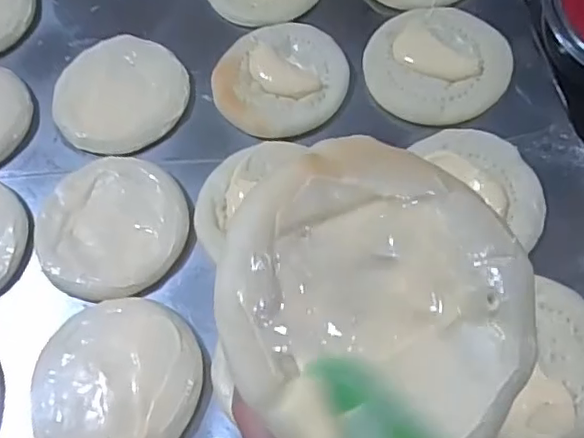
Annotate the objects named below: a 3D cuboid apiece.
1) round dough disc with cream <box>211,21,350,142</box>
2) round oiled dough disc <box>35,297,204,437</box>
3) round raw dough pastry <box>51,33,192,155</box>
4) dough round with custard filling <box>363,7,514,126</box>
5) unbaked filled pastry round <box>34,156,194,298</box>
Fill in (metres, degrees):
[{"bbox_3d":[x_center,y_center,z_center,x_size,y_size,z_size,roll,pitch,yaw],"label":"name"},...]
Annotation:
[{"bbox_3d":[-0.010,-0.153,0.640,0.142,0.013,0.136,-1,62,3],"label":"round dough disc with cream"},{"bbox_3d":[-0.152,0.136,0.501,0.145,0.018,0.139,19,65,13],"label":"round oiled dough disc"},{"bbox_3d":[-0.190,-0.140,0.648,0.145,0.013,0.141,-1,62,3],"label":"round raw dough pastry"},{"bbox_3d":[0.154,-0.170,0.632,0.147,0.018,0.144,-1,62,3],"label":"dough round with custard filling"},{"bbox_3d":[-0.177,0.004,0.584,0.141,0.010,0.149,-1,62,3],"label":"unbaked filled pastry round"}]

